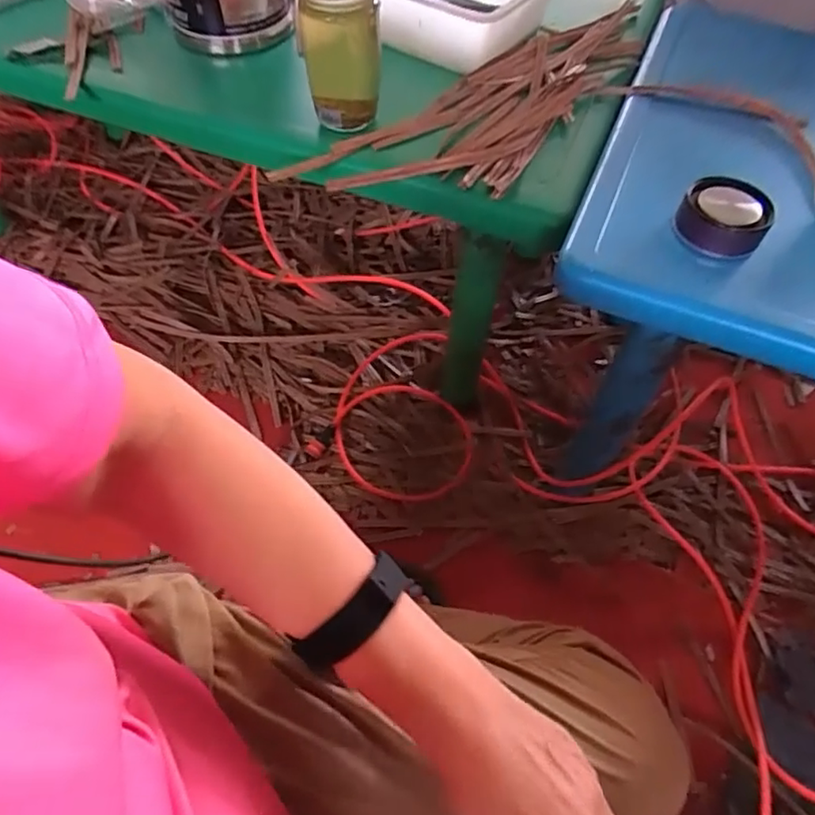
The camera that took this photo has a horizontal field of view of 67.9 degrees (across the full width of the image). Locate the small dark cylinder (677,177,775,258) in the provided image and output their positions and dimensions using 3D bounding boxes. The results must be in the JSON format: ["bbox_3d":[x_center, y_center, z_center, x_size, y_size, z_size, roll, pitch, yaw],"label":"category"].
[{"bbox_3d":[0.285,-0.173,0.546,0.073,0.033,0.066,23,58,14],"label":"small dark cylinder"}]

